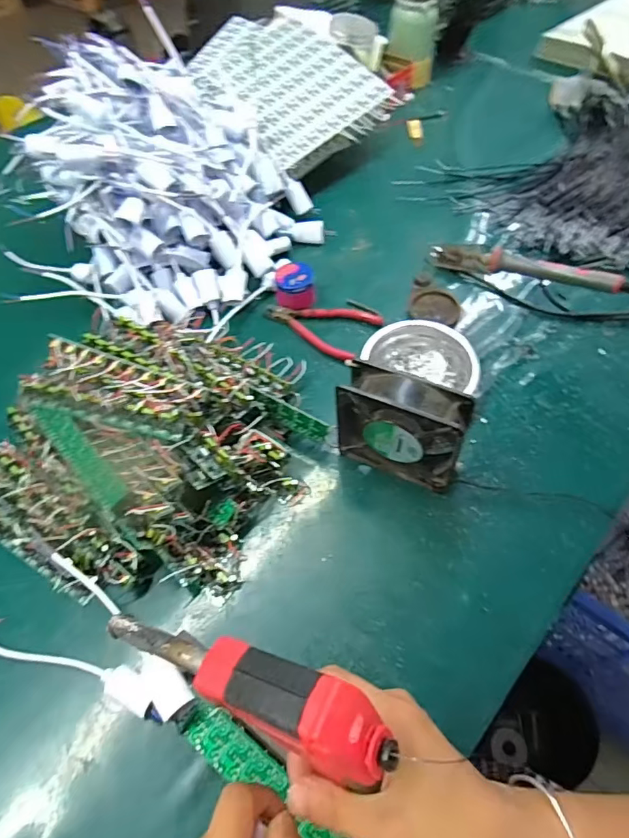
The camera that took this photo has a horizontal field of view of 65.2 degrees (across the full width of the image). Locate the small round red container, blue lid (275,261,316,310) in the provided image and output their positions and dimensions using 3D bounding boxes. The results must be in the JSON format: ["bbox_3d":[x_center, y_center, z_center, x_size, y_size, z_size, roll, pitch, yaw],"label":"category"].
[{"bbox_3d":[-0.027,-0.181,0.661,0.049,0.040,0.059,-7,55,-5],"label":"small round red container, blue lid"}]

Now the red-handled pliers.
[{"bbox_3d":[0.005,-0.131,0.653,0.149,0.027,0.088,29,60,19],"label":"red-handled pliers"}]

